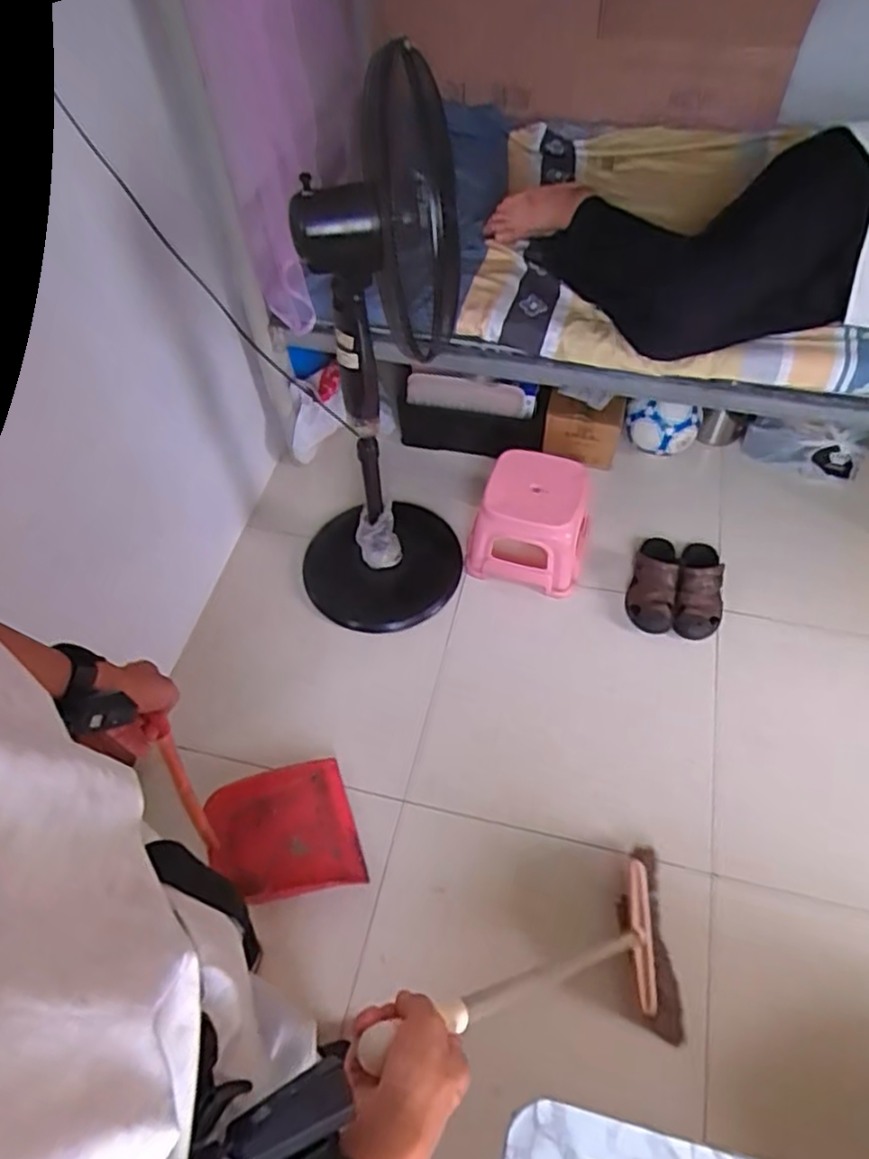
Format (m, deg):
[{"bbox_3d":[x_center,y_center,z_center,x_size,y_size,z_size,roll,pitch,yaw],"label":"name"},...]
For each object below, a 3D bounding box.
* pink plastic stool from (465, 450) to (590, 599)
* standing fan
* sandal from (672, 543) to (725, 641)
[{"bbox_3d":[0.225,-0.136,1.638,0.270,0.225,0.237,14,58,12],"label":"pink plastic stool"},{"bbox_3d":[-0.147,-0.308,1.347,0.308,1.187,0.395,-23,58,-12],"label":"standing fan"},{"bbox_3d":[0.616,0.012,1.614,0.114,0.098,0.281,14,58,12],"label":"sandal"}]

